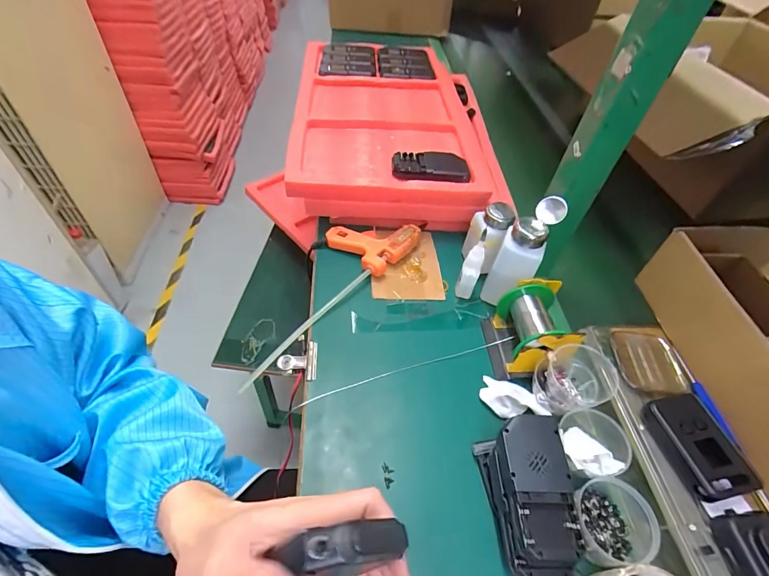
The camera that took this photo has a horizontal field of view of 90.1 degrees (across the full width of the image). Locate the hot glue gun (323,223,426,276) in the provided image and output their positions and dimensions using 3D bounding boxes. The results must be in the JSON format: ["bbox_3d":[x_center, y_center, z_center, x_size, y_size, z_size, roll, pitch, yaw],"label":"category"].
[{"bbox_3d":[-0.006,-0.080,0.580,0.104,0.032,0.134,39,56,25],"label":"hot glue gun"}]

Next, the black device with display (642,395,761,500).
[{"bbox_3d":[0.280,0.141,0.345,0.050,0.022,0.085,-5,50,-10],"label":"black device with display"}]

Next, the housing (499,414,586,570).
[{"bbox_3d":[0.133,0.172,0.338,0.059,0.017,0.116,4,49,-2],"label":"housing"}]

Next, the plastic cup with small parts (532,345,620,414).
[{"bbox_3d":[0.204,0.097,0.413,0.072,0.061,0.068,-26,57,-25],"label":"plastic cup with small parts"}]

